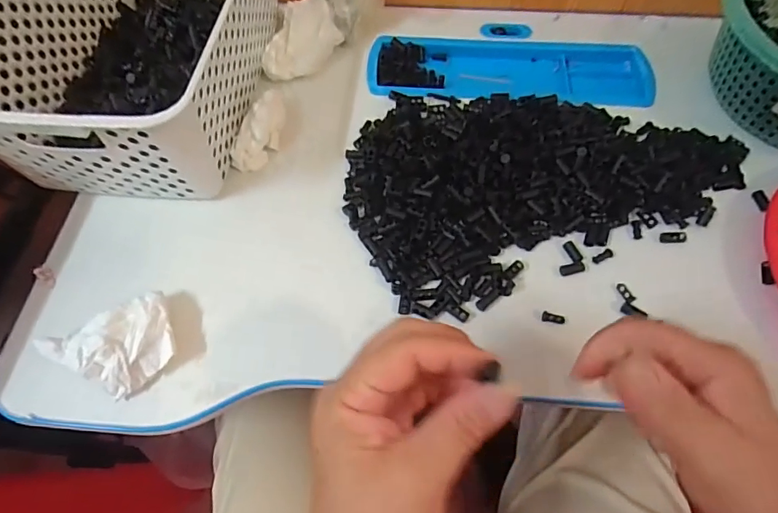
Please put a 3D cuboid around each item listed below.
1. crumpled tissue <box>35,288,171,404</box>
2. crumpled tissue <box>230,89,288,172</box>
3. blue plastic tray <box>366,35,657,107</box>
[{"bbox_3d":[-0.200,0.068,0.323,0.087,0.028,0.063,-25,65,-12],"label":"crumpled tissue"},{"bbox_3d":[-0.117,-0.117,0.416,0.030,0.029,0.082,20,64,10],"label":"crumpled tissue"},{"bbox_3d":[0.125,-0.195,0.478,0.288,0.020,0.099,3,63,2],"label":"blue plastic tray"}]

